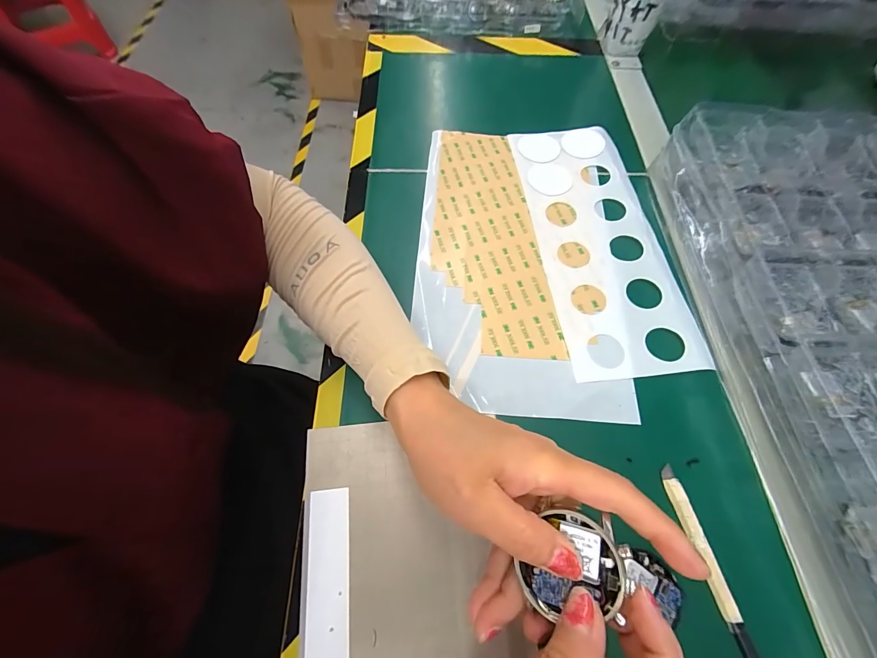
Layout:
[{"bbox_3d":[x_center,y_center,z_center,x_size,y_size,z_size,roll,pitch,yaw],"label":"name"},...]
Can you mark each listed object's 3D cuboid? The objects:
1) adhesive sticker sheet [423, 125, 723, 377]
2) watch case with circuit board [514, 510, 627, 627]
[{"bbox_3d":[0.095,-0.085,0.345,0.192,0.006,0.275,-4,63,-3],"label":"adhesive sticker sheet"},{"bbox_3d":[0.055,0.101,0.166,0.045,0.007,0.040,-18,69,26],"label":"watch case with circuit board"}]

